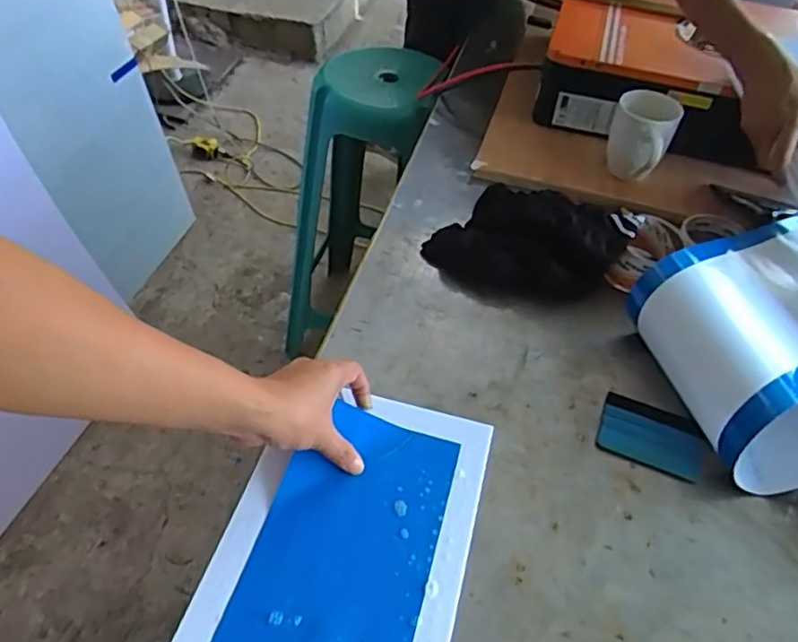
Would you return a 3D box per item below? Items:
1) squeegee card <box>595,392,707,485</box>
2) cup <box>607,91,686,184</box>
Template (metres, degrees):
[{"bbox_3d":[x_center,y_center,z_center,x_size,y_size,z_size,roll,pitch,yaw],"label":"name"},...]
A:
[{"bbox_3d":[0.248,0.115,0.639,0.098,0.006,0.073,20,53,13],"label":"squeegee card"},{"bbox_3d":[0.329,-0.246,0.891,0.080,0.109,0.082,2,46,-2],"label":"cup"}]

